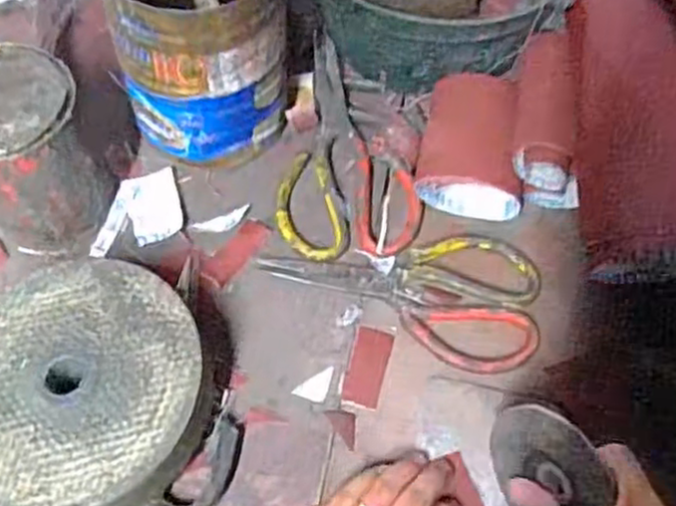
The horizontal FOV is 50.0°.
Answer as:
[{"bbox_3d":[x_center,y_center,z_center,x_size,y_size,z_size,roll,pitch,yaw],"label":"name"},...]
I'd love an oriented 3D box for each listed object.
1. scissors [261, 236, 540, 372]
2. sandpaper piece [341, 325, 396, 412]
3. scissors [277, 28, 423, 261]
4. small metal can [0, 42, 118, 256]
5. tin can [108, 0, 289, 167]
[{"bbox_3d":[0.047,0.028,0.541,0.207,0.008,0.103,8,63,1],"label":"scissors"},{"bbox_3d":[0.021,0.081,0.517,0.026,0.004,0.058,16,67,2],"label":"sandpaper piece"},{"bbox_3d":[0.006,-0.091,0.589,0.108,0.016,0.202,-1,63,-4],"label":"scissors"},{"bbox_3d":[-0.220,-0.071,0.510,0.095,0.109,0.105,-28,68,-16],"label":"small metal can"},{"bbox_3d":[-0.103,-0.165,0.537,0.122,0.150,0.139,-10,64,-8],"label":"tin can"}]

